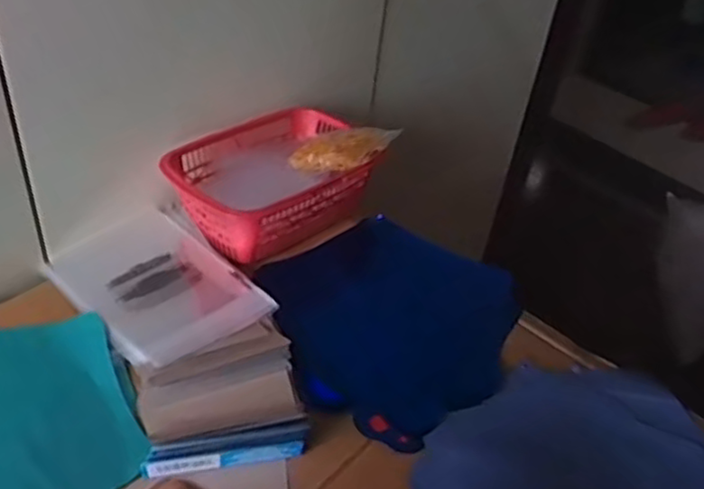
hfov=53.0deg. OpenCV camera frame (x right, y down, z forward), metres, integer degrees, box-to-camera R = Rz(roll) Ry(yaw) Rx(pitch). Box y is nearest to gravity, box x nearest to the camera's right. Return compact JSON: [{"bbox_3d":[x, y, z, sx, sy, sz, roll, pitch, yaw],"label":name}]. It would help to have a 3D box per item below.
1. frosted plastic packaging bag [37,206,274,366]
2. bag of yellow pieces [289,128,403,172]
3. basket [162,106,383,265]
[{"bbox_3d":[-0.184,0.034,0.657,0.136,0.030,0.200,-28,51,-36],"label":"frosted plastic packaging bag"},{"bbox_3d":[-0.009,-0.094,0.727,0.115,0.025,0.059,-11,38,10],"label":"bag of yellow pieces"},{"bbox_3d":[-0.082,-0.067,0.741,0.215,0.075,0.148,-25,50,-34],"label":"basket"}]

